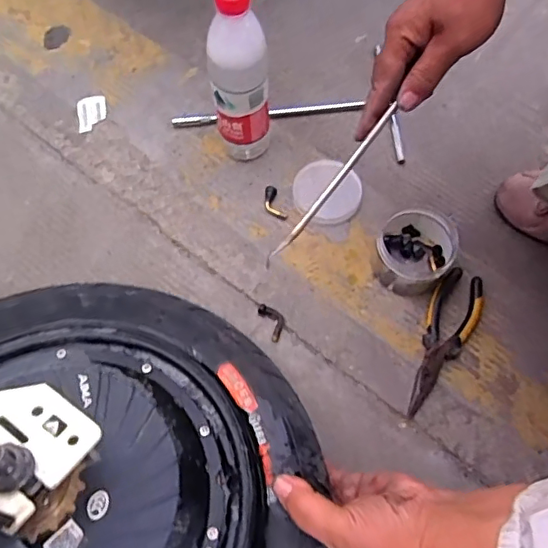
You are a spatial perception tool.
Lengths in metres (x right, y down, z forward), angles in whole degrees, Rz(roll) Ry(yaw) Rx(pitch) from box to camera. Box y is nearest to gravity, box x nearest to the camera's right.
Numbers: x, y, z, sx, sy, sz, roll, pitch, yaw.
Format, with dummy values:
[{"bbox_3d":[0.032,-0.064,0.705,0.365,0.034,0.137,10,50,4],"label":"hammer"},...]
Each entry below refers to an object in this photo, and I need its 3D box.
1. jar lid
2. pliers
[{"bbox_3d":[0.066,-0.101,0.675,0.079,0.009,0.081,0,67,0],"label":"jar lid"},{"bbox_3d":[0.180,0.072,0.596,0.055,0.019,0.162,26,70,10],"label":"pliers"}]

